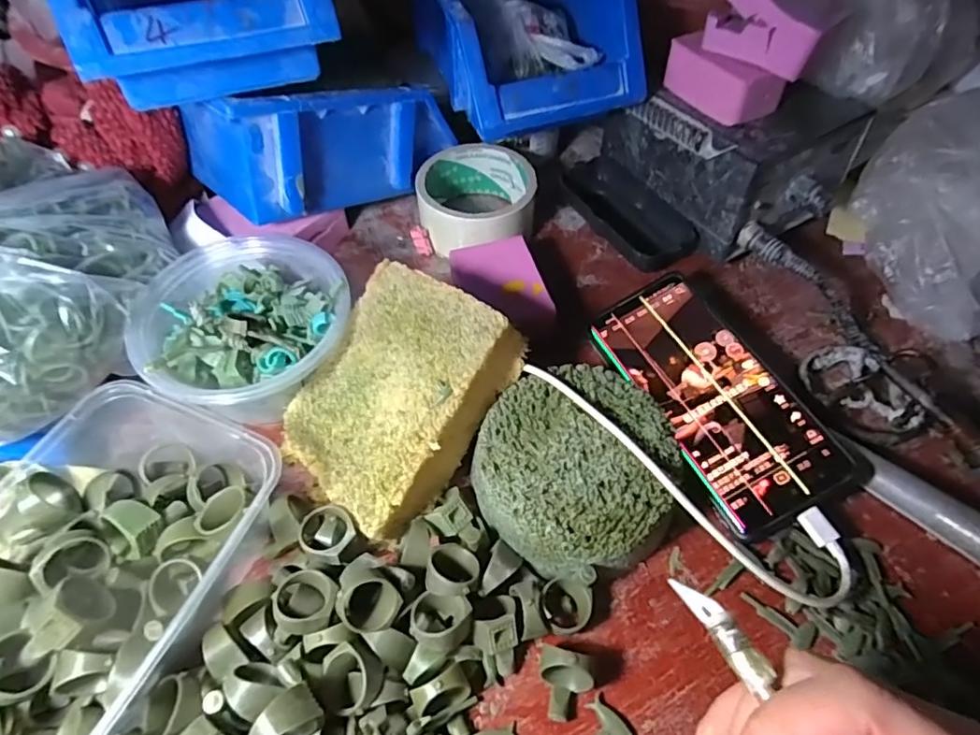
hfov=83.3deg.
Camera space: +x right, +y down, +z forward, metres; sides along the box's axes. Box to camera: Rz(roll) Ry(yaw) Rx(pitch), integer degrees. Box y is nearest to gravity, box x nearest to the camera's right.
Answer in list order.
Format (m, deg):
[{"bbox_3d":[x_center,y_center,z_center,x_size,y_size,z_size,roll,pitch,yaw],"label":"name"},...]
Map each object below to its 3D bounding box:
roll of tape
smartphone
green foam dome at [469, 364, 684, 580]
[{"bbox_3d":[-0.010,-0.122,0.412,0.083,0.044,0.086,0,56,0],"label":"roll of tape"},{"bbox_3d":[0.132,0.013,0.325,0.077,0.005,0.161,-30,59,-1],"label":"smartphone"},{"bbox_3d":[0.043,0.054,0.293,0.099,0.045,0.099,0,56,0],"label":"green foam dome"}]

